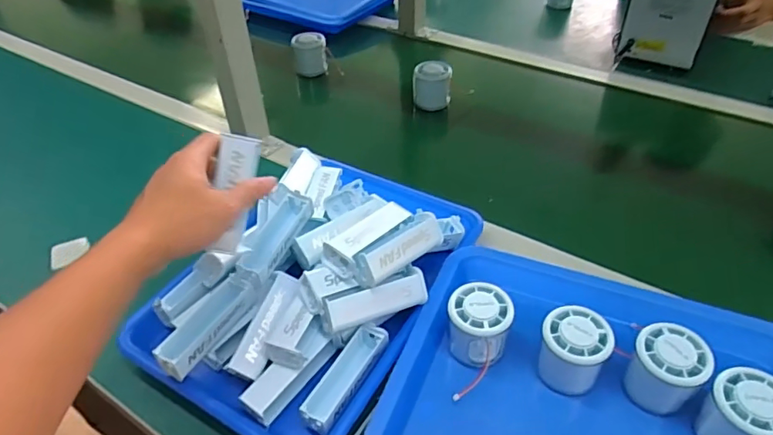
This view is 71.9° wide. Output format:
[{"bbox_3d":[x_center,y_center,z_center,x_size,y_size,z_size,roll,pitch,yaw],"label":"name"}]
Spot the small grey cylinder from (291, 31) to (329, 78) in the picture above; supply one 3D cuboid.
[{"bbox_3d":[-0.136,-0.290,0.946,0.059,0.062,0.051,-7,43,-5],"label":"small grey cylinder"}]

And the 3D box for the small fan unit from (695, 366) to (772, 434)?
[{"bbox_3d":[0.280,0.158,0.419,0.051,0.063,0.054,-29,49,-26],"label":"small fan unit"}]

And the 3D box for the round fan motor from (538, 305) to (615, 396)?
[{"bbox_3d":[0.164,0.120,0.474,0.054,0.069,0.051,-1,43,1],"label":"round fan motor"}]

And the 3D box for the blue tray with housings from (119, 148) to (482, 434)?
[{"bbox_3d":[-0.071,0.045,0.541,0.244,0.094,0.334,23,48,25],"label":"blue tray with housings"}]

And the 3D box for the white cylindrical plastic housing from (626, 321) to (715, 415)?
[{"bbox_3d":[0.236,0.134,0.456,0.053,0.074,0.053,30,51,30],"label":"white cylindrical plastic housing"}]

